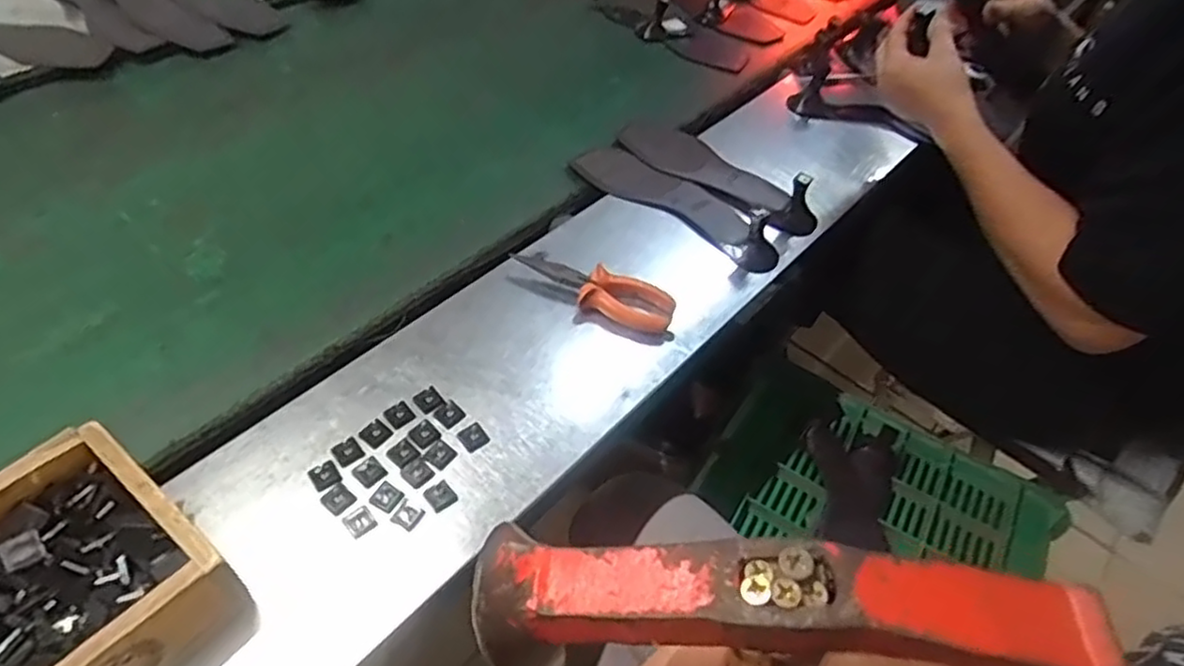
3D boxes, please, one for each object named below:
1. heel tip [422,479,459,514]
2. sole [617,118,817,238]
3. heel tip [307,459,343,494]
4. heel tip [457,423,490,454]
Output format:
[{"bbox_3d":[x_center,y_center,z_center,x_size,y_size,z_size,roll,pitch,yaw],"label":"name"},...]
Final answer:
[{"bbox_3d":[-0.110,0.118,0.509,0.019,0.005,0.019,-33,60,-29],"label":"heel tip"},{"bbox_3d":[0.135,-0.187,0.779,0.088,0.056,0.245,-34,61,-29],"label":"sole"},{"bbox_3d":[-0.194,0.104,0.511,0.019,0.004,0.020,-29,59,-27],"label":"heel tip"},{"bbox_3d":[-0.092,0.080,0.543,0.020,0.005,0.021,-31,60,-28],"label":"heel tip"}]

